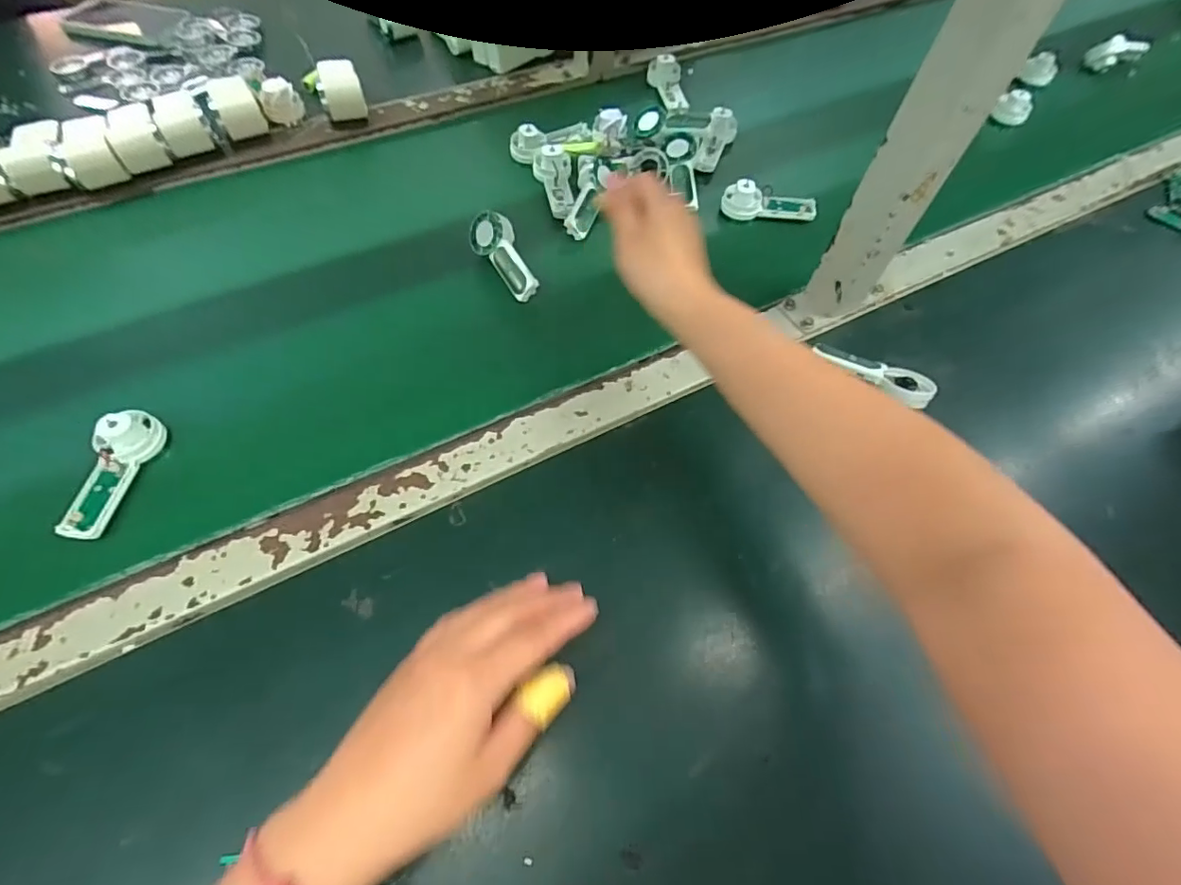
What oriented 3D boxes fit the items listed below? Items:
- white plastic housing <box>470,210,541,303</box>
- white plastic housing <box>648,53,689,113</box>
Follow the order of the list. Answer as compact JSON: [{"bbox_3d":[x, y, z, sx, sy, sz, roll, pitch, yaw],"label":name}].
[{"bbox_3d":[-0.077,-0.171,0.487,0.034,0.030,0.089,-28,66,-17],"label":"white plastic housing"},{"bbox_3d":[0.097,-0.427,0.650,0.035,0.023,0.081,-14,77,-10],"label":"white plastic housing"}]

